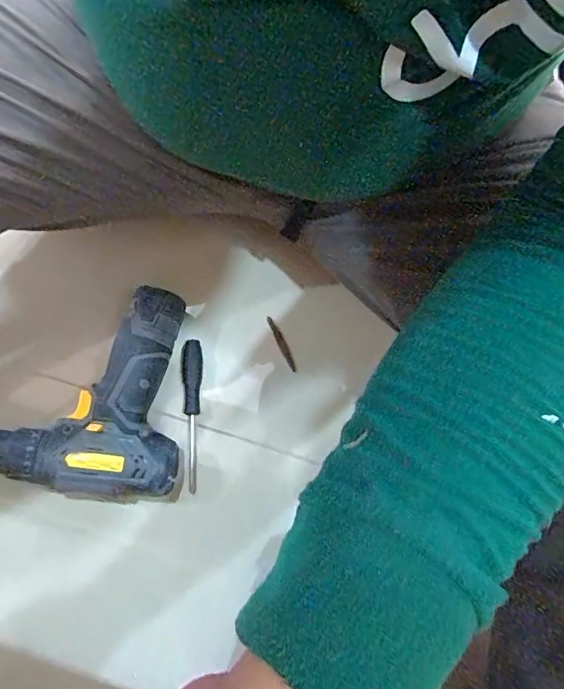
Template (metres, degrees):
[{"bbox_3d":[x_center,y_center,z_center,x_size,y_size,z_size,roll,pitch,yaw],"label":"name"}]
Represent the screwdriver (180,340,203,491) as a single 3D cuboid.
[{"bbox_3d":[-0.085,0.066,0.442,0.020,0.015,0.142,-4,76,-2],"label":"screwdriver"}]

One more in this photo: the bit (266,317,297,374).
[{"bbox_3d":[0.000,-0.001,0.466,0.008,0.004,0.062,-25,78,-7],"label":"bit"}]

